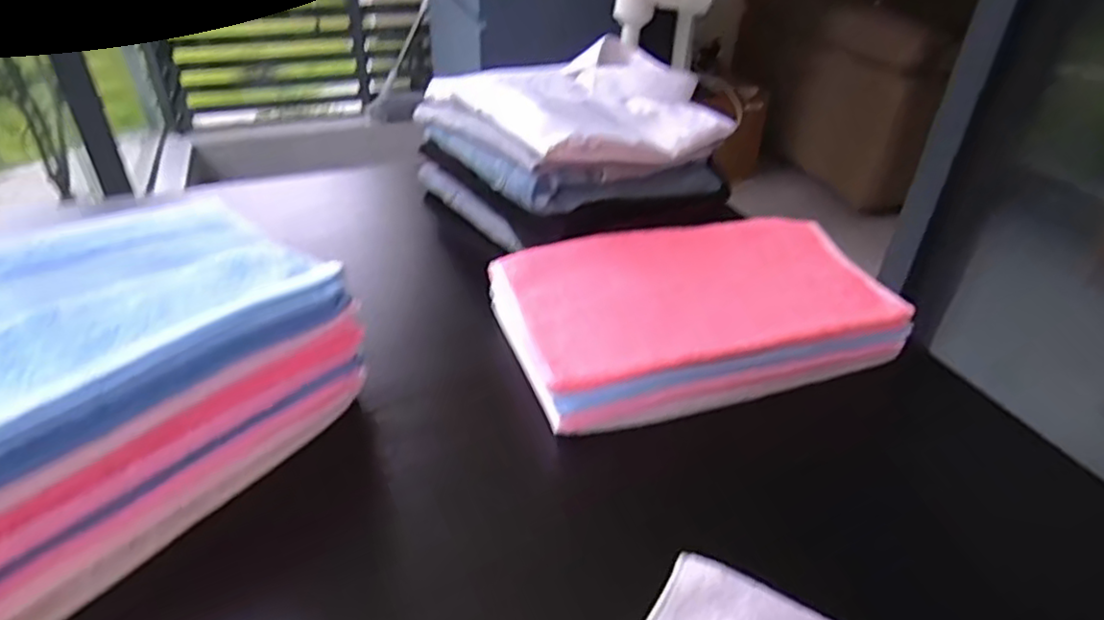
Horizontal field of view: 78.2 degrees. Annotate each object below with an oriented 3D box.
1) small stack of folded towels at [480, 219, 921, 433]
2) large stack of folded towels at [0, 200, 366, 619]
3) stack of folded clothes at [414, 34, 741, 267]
[{"bbox_3d":[0.136,0.006,0.609,0.334,0.058,0.210,-9,37,-15],"label":"small stack of folded towels"},{"bbox_3d":[-0.312,0.060,0.438,0.163,0.147,0.325,25,42,28],"label":"large stack of folded towels"},{"bbox_3d":[0.024,-0.175,0.793,0.293,0.179,0.257,-12,38,-19],"label":"stack of folded clothes"}]

